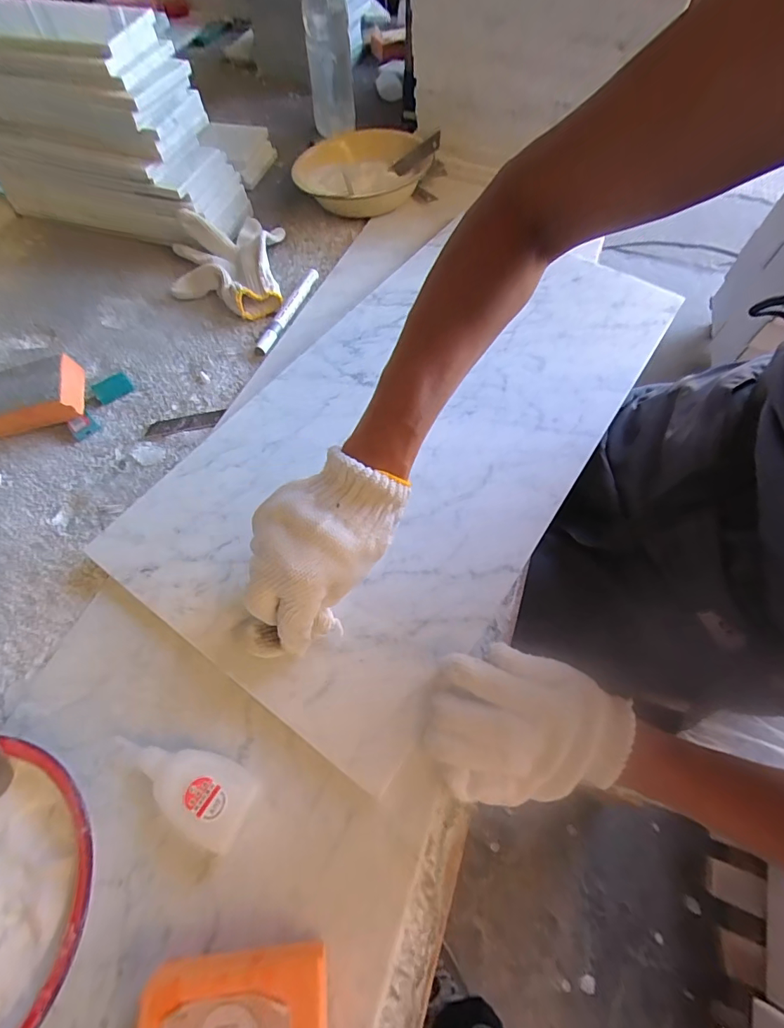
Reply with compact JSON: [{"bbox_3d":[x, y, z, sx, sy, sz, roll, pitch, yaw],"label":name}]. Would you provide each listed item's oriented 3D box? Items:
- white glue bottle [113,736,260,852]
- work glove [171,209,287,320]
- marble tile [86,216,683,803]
[{"bbox_3d":[-0.138,0.176,0.298,0.097,0.020,0.042,20,65,14],"label":"white glue bottle"},{"bbox_3d":[-0.205,-0.315,0.552,0.140,0.044,0.193,-9,62,-1],"label":"work glove"},{"bbox_3d":[0.031,-0.103,0.441,0.307,0.020,0.562,29,64,17],"label":"marble tile"}]

